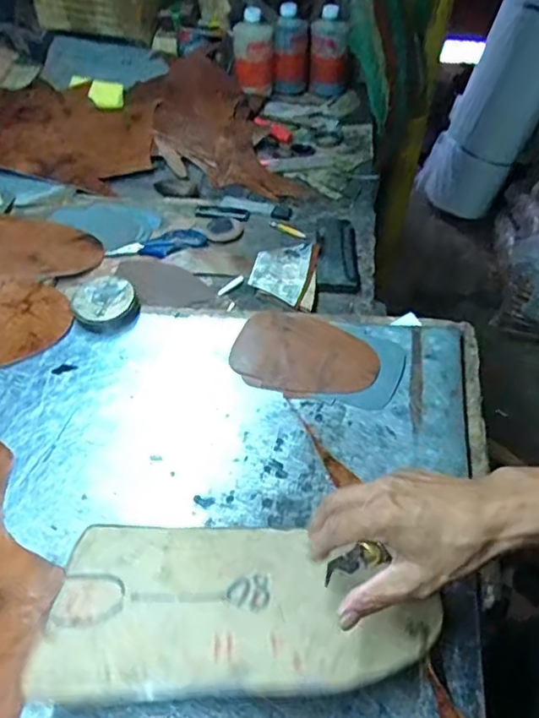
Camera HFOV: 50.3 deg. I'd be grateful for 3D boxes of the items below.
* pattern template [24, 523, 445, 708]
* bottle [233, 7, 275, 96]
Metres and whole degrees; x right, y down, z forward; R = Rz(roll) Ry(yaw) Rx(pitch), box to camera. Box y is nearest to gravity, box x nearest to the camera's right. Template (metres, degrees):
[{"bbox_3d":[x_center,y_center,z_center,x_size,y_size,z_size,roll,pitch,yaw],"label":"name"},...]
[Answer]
[{"bbox_3d":[-0.023,0.190,0.450,0.288,0.008,0.154,-1,29,2],"label":"pattern template"},{"bbox_3d":[-0.030,-0.589,1.095,0.072,0.125,0.081,-3,50,-4],"label":"bottle"}]

